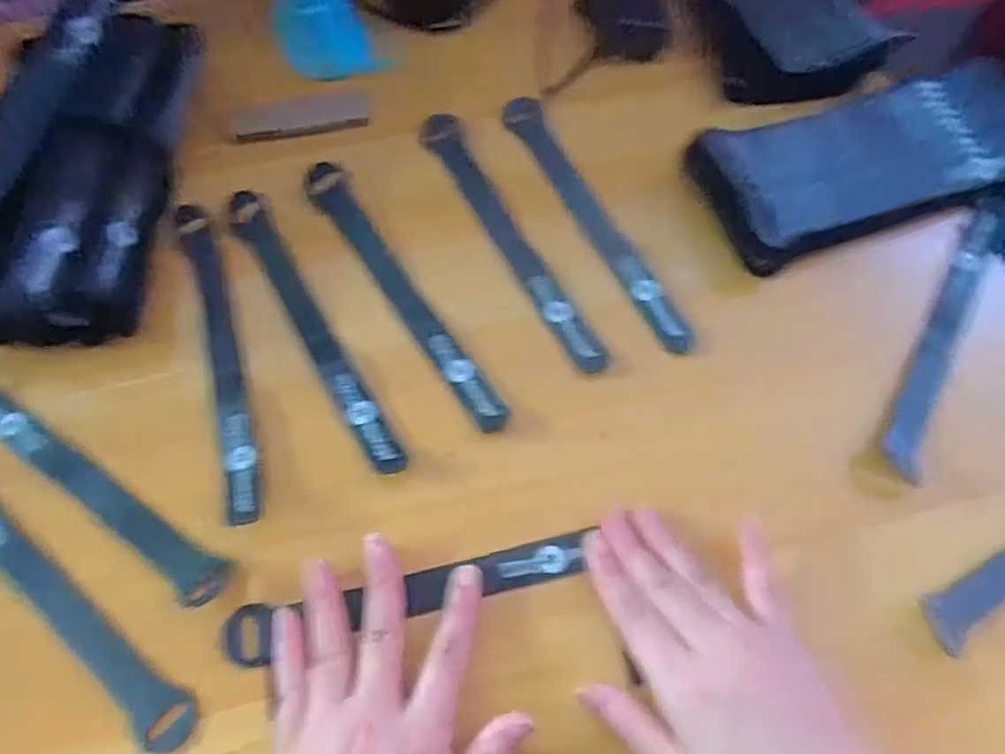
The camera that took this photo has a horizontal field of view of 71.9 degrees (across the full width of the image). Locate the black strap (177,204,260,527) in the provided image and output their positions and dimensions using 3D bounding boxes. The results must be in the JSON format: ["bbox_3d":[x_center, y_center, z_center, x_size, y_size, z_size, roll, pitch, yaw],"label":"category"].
[{"bbox_3d":[-0.152,-0.014,0.369,0.017,0.010,0.193,-18,68,-7],"label":"black strap"}]

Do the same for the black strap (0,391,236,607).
[{"bbox_3d":[-0.212,0.050,0.343,0.192,0.007,0.023,30,71,12],"label":"black strap"}]

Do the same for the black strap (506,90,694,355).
[{"bbox_3d":[0.053,-0.100,0.417,0.023,0.007,0.205,-24,69,-9],"label":"black strap"}]

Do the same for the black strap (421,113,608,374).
[{"bbox_3d":[0.003,-0.086,0.408,0.024,0.011,0.203,-24,69,-9],"label":"black strap"}]

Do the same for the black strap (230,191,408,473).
[{"bbox_3d":[-0.106,-0.030,0.381,0.021,0.008,0.194,-29,70,-11],"label":"black strap"}]

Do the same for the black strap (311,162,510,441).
[{"bbox_3d":[-0.058,-0.050,0.393,0.022,0.005,0.198,-32,71,-12],"label":"black strap"}]

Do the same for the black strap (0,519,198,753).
[{"bbox_3d":[-0.215,0.099,0.324,0.196,0.008,0.021,37,72,14],"label":"black strap"}]

